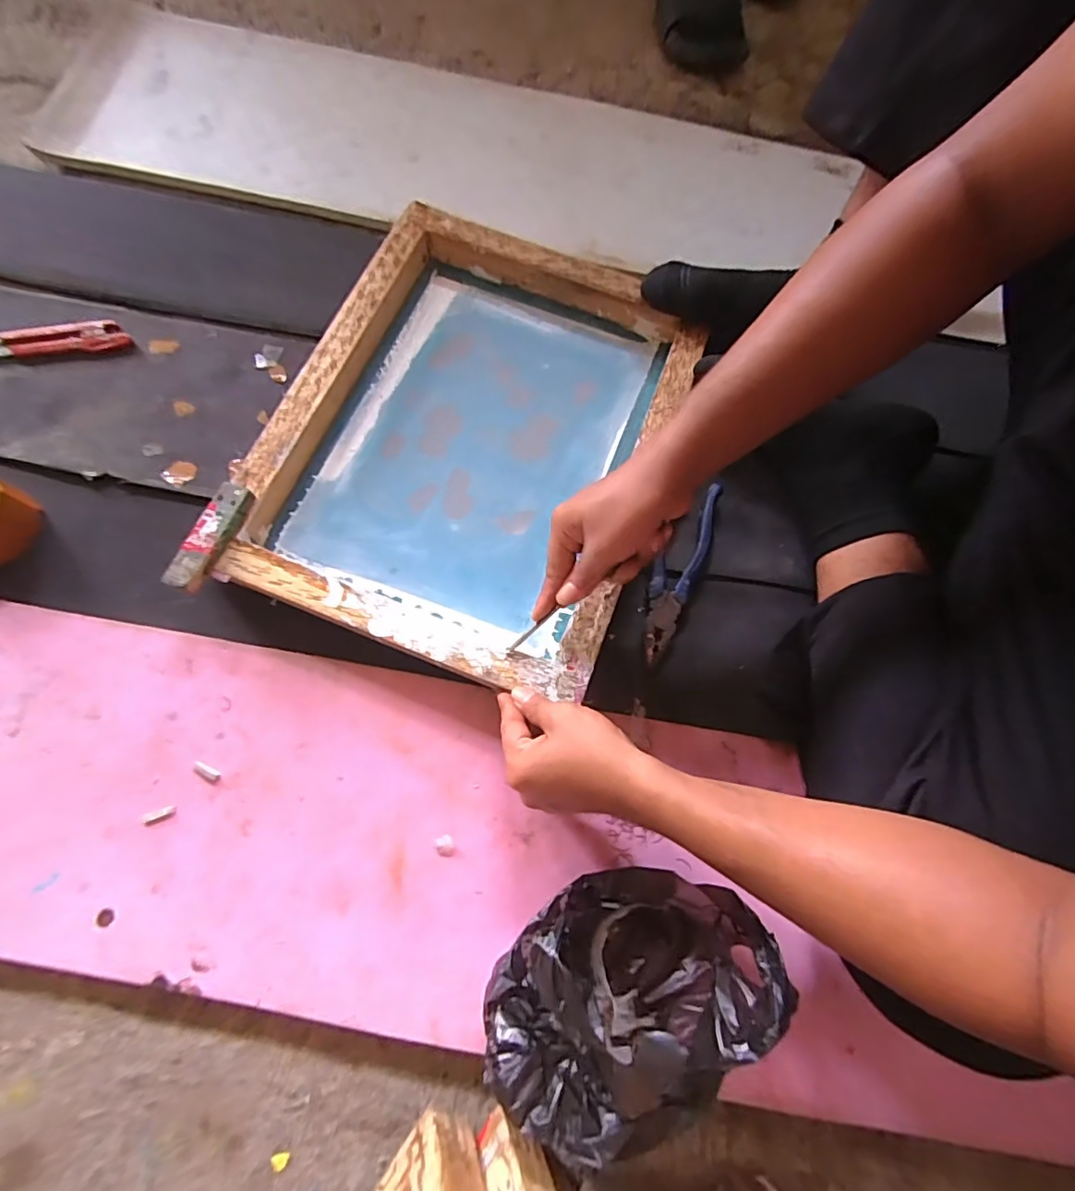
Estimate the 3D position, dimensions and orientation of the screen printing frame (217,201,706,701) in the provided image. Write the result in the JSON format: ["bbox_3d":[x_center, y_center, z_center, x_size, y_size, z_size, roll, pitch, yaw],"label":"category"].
[{"bbox_3d":[-0.063,-0.166,0.545,0.360,0.047,0.461,20,73,4],"label":"screen printing frame"}]

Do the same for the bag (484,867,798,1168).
[{"bbox_3d":[0.057,0.271,0.378,0.199,0.133,0.122,-35,77,-12],"label":"bag"}]

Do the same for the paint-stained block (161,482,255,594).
[{"bbox_3d":[-0.292,-0.054,0.477,0.028,0.014,0.104,18,73,4],"label":"paint-stained block"}]

